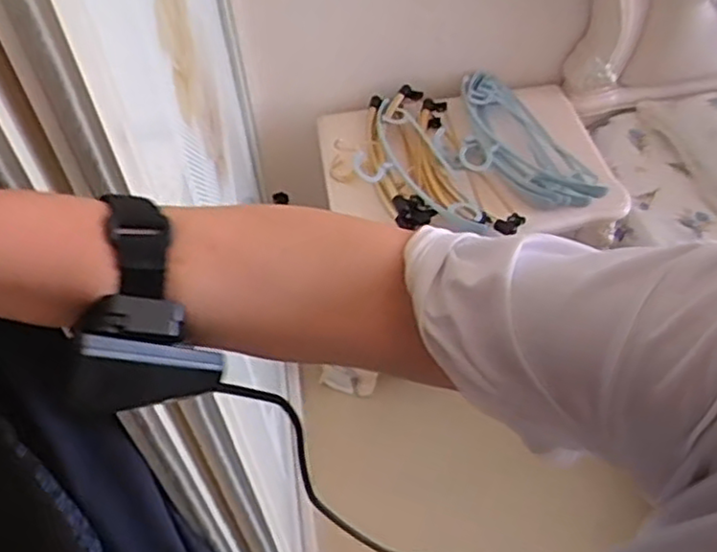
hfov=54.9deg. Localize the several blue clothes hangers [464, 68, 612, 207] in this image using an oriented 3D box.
[{"bbox_3d":[0.295,-0.273,1.377,0.203,0.034,0.418,-22,52,-15],"label":"several blue clothes hangers"}]

